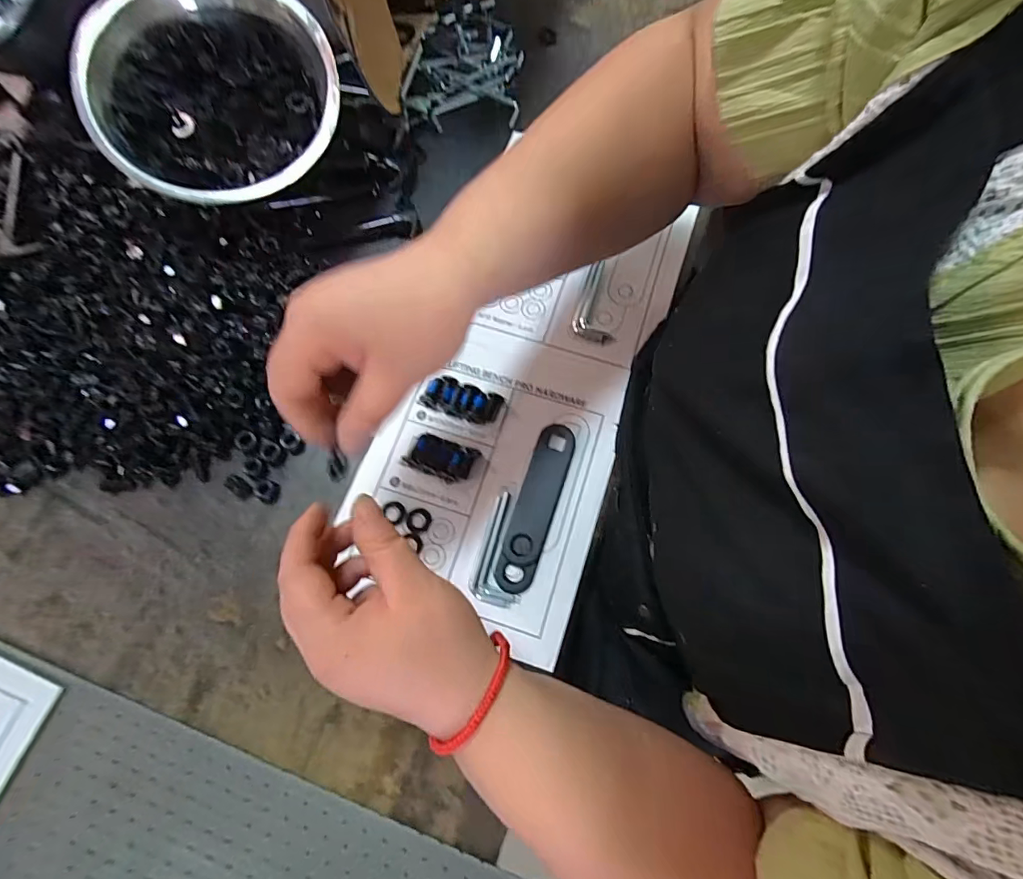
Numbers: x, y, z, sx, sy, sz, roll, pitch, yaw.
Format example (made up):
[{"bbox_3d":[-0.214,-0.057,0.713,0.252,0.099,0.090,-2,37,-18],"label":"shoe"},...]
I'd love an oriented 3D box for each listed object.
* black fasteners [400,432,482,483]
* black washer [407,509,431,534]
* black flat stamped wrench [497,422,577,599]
[{"bbox_3d":[-0.056,0.015,0.367,0.053,0.007,0.030,16,76,3],"label":"black fasteners"},{"bbox_3d":[-0.072,0.062,0.356,0.019,0.004,0.018,0,75,-1],"label":"black washer"},{"bbox_3d":[0.019,0.051,0.359,0.031,0.006,0.131,19,76,4],"label":"black flat stamped wrench"}]

